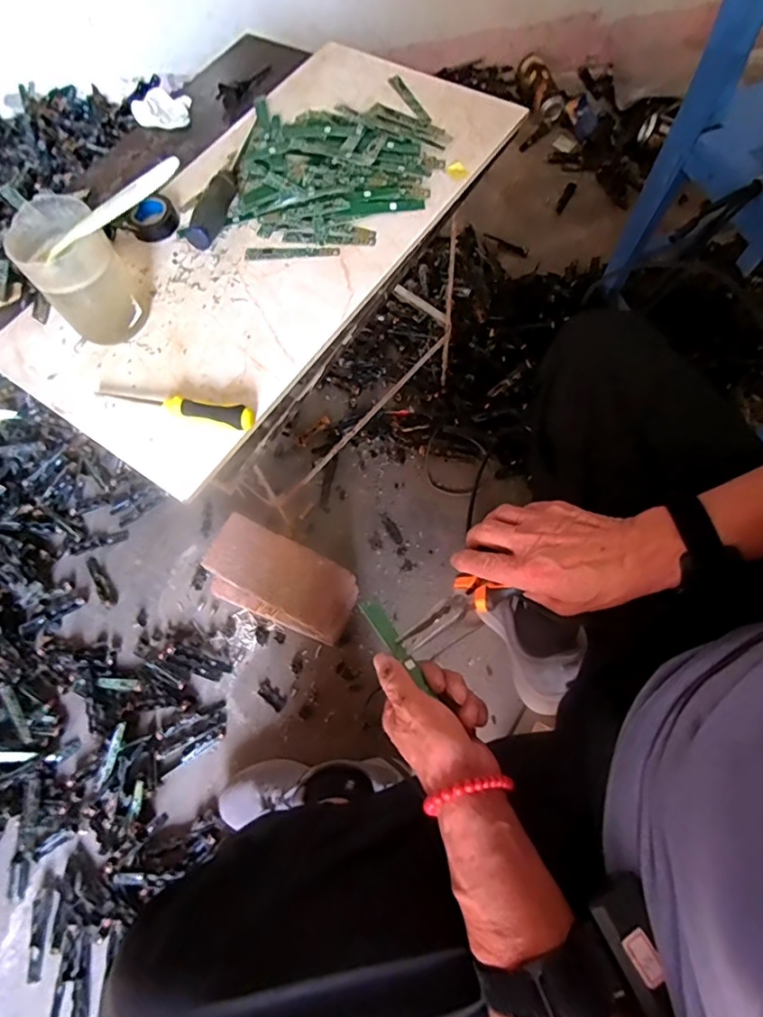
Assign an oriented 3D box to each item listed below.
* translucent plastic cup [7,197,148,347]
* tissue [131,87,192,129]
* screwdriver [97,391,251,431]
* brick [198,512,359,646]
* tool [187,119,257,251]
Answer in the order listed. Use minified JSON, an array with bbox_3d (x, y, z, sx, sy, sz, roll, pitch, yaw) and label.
[{"bbox_3d":[-0.274,-0.214,0.477,0.076,0.104,0.075,-2,66,4],"label":"translucent plastic cup"},{"bbox_3d":[-0.281,-0.513,0.668,0.072,0.027,0.042,-19,66,-4],"label":"tissue"},{"bbox_3d":[-0.191,-0.095,0.478,0.159,0.024,0.018,12,67,9],"label":"screwdriver"},{"bbox_3d":[-0.164,0.121,0.853,0.247,0.094,0.125,25,71,10],"label":"brick"},{"bbox_3d":[-0.172,-0.368,0.580,0.029,0.026,0.201,7,67,7],"label":"tool"}]

